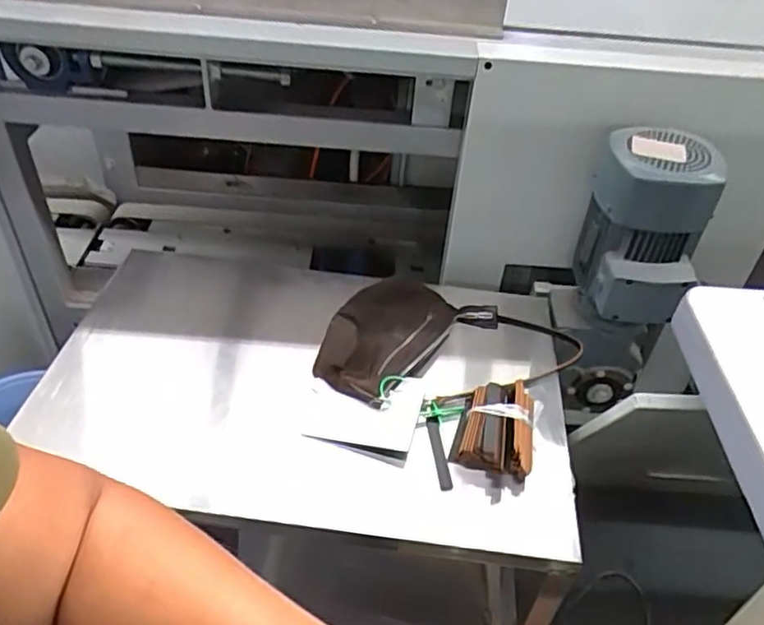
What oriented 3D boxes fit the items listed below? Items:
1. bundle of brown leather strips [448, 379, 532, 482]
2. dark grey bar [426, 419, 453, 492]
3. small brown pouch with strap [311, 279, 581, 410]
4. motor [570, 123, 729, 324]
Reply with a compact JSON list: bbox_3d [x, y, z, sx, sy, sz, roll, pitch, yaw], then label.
[{"bbox_3d":[0.149,0.135,0.813,0.093,0.033,0.134,15,43,12],"label":"bundle of brown leather strips"},{"bbox_3d":[0.071,0.179,0.805,0.018,0.013,0.100,-2,42,-7],"label":"dark grey bar"},{"bbox_3d":[0.093,0.029,0.937,0.389,0.052,0.214,-11,44,-17],"label":"small brown pouch with strap"},{"bbox_3d":[0.362,-0.116,0.896,0.149,0.225,0.158,13,42,9],"label":"motor"}]

